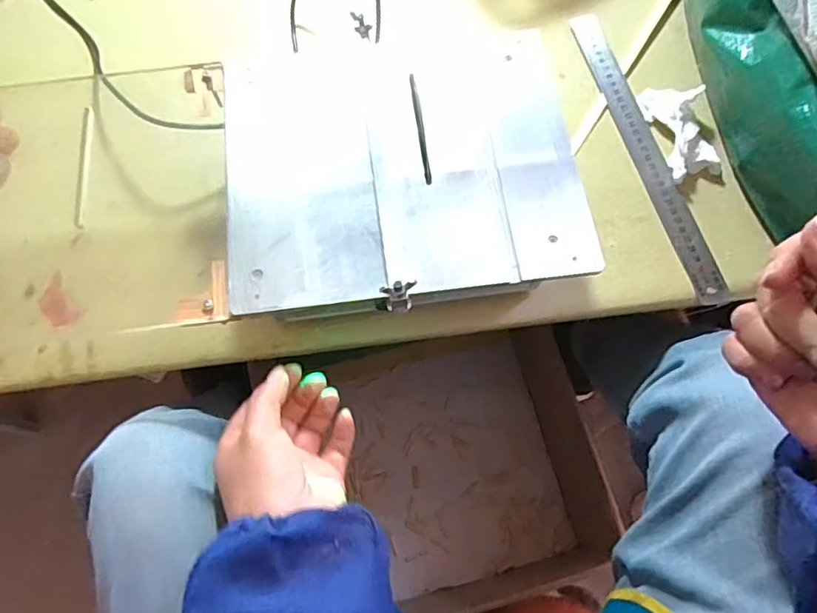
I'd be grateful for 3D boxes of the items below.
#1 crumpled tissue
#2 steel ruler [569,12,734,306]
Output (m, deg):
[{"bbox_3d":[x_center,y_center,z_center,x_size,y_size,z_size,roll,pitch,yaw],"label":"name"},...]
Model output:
[{"bbox_3d":[0.261,-0.171,0.552,0.048,0.030,0.102,-12,71,-4],"label":"crumpled tissue"},{"bbox_3d":[0.226,-0.154,0.563,0.030,0.006,0.328,-17,71,2],"label":"steel ruler"}]

